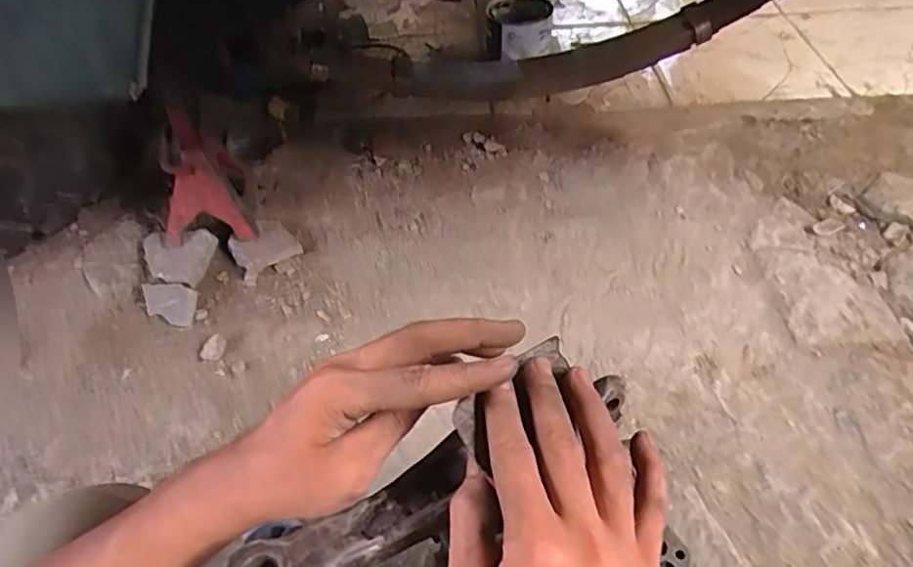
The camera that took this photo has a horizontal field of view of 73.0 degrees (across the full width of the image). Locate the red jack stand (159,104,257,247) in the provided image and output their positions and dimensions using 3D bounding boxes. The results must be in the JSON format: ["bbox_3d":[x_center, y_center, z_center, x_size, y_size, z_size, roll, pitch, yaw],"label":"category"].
[{"bbox_3d":[-0.455,-0.194,1.088,0.145,0.209,0.152,-5,49,-1],"label":"red jack stand"}]

